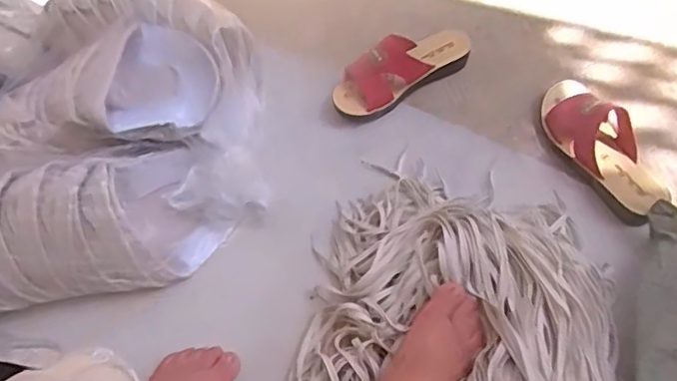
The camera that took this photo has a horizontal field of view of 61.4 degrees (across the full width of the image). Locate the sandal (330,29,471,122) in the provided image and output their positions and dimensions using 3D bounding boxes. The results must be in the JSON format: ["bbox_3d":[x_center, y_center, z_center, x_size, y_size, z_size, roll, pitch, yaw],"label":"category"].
[{"bbox_3d":[0.097,-0.181,0.846,0.221,0.067,0.072,-32,65,-9],"label":"sandal"}]

